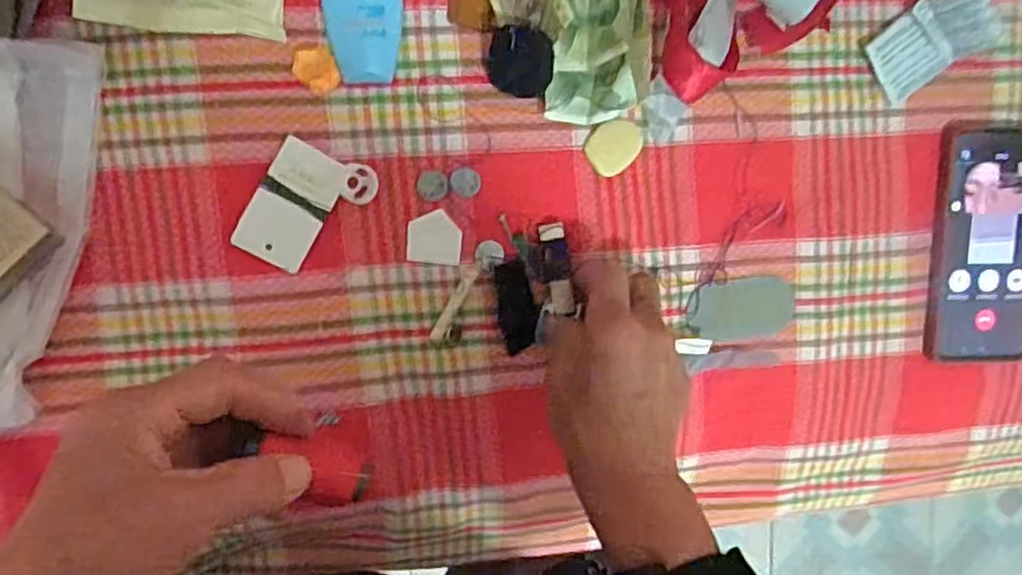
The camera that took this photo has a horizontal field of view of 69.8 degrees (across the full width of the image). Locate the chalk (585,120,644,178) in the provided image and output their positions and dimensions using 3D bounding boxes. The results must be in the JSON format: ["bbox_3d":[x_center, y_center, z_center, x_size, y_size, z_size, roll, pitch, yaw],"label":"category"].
[{"bbox_3d":[0.066,-0.089,0.462,0.037,0.004,0.030,-41,102,-1],"label":"chalk"}]

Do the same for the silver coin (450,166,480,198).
[{"bbox_3d":[-0.028,-0.065,0.449,0.018,0.004,0.018,-1,99,-9],"label":"silver coin"}]

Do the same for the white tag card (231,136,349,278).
[{"bbox_3d":[-0.128,-0.048,0.430,0.041,0.004,0.071,29,87,-20],"label":"white tag card"}]

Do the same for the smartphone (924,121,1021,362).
[{"bbox_3d":[0.333,-0.030,0.505,0.085,0.013,0.162,-2,99,-9],"label":"smartphone"}]

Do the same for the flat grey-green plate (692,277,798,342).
[{"bbox_3d":[0.157,0.014,0.489,0.072,0.007,0.041,-2,99,-9],"label":"flat grey-green plate"}]

